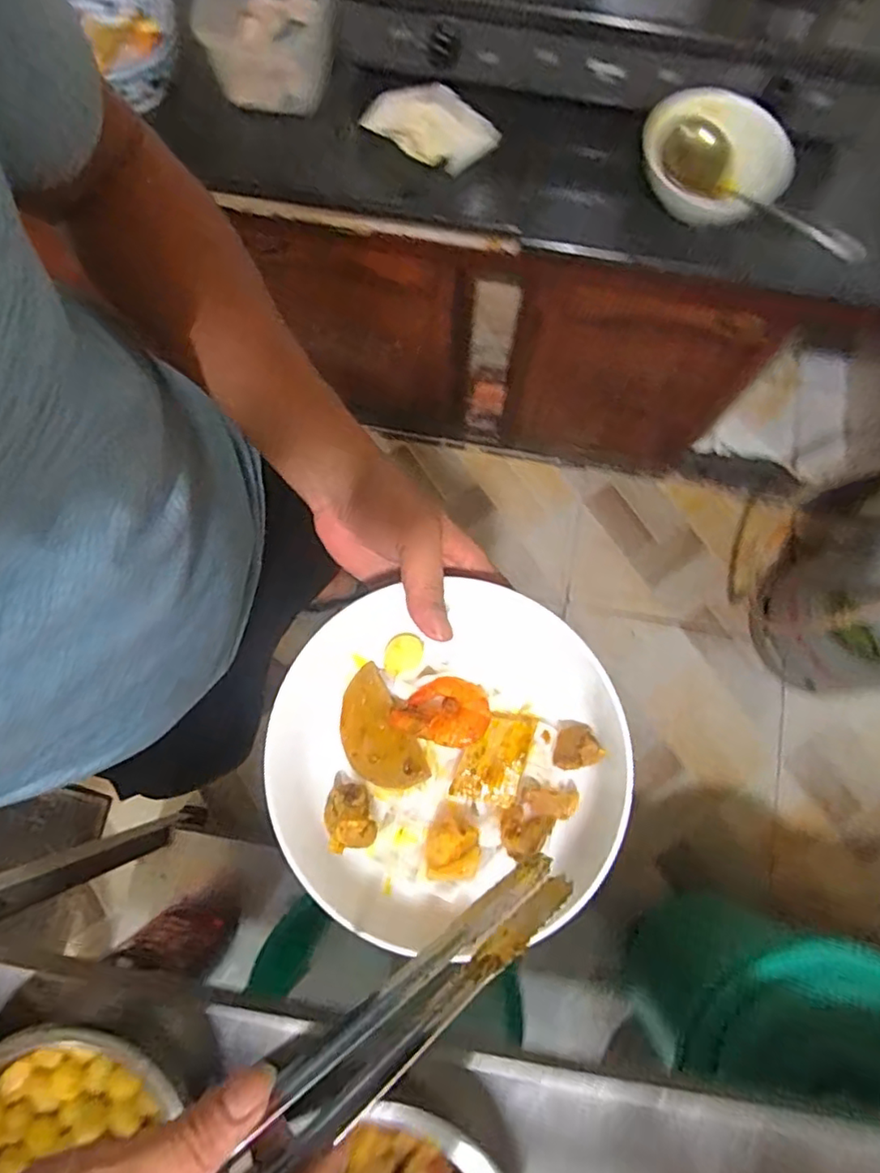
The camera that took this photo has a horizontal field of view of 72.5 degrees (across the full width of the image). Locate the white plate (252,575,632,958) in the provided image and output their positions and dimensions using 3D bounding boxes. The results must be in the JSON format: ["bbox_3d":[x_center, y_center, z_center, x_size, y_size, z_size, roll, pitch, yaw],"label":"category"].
[{"bbox_3d":[0.005,0.096,0.347,0.198,0.051,0.181,0,80,-1],"label":"white plate"}]

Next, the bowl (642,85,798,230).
[{"bbox_3d":[0.343,-0.538,0.753,0.185,0.066,0.143,29,81,4],"label":"bowl"}]

